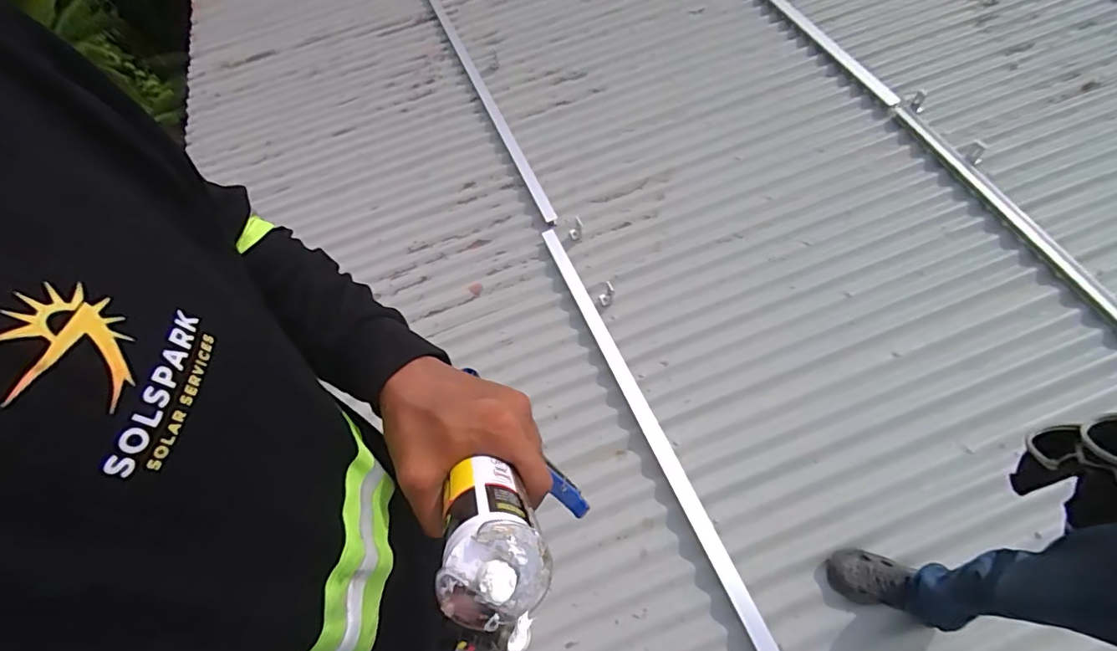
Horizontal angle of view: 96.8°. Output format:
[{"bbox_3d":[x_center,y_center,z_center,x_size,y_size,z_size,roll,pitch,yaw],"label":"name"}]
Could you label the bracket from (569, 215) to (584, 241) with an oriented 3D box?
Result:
[{"bbox_3d":[0.069,-0.365,1.878,0.048,0.026,0.096,11,80,9],"label":"bracket"}]

